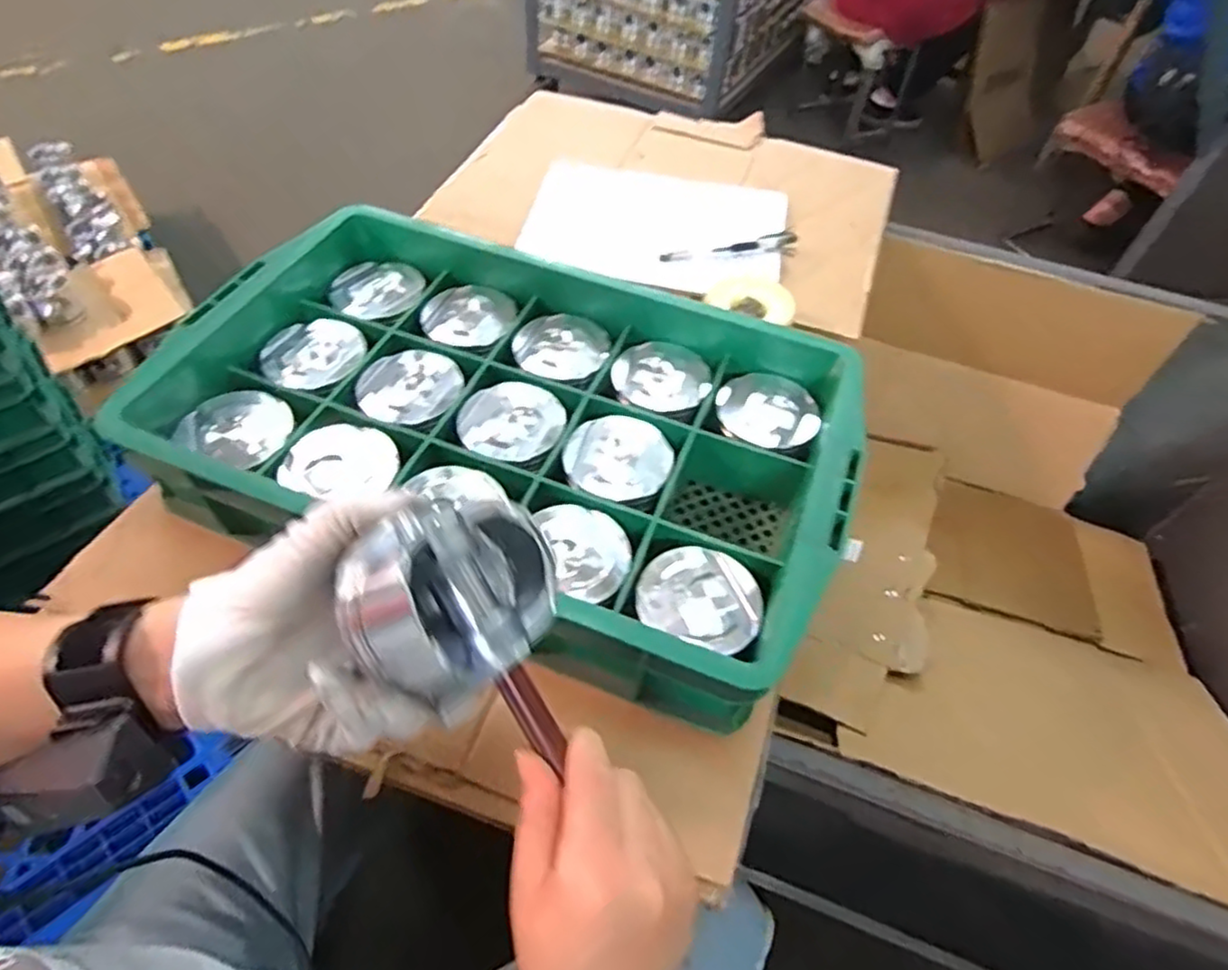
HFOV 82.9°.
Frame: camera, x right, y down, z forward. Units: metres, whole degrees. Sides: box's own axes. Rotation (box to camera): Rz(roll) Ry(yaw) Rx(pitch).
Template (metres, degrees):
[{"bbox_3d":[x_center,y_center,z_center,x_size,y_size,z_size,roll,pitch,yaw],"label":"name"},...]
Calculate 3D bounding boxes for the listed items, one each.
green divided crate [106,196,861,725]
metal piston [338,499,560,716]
[{"bbox_3d":[-0.079,-0.050,0.566,0.512,0.095,0.321,20,53,10],"label":"green divided crate"},{"bbox_3d":[-0.074,0.053,0.319,0.088,0.057,0.080,-3,81,-46],"label":"metal piston"}]

